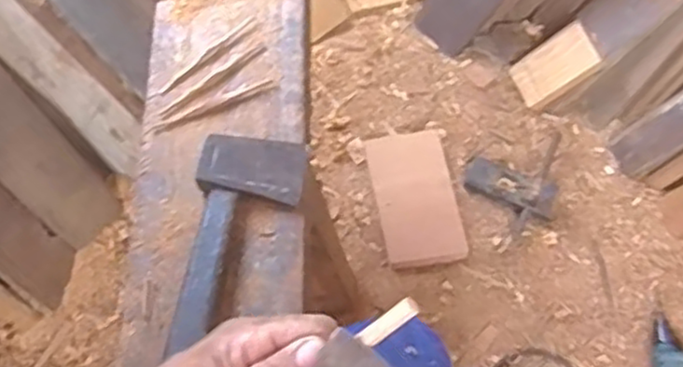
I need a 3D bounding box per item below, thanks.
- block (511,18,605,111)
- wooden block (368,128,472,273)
[{"bbox_3d":[0.424,-0.232,1.417,0.168,0.027,0.106,-36,80,31],"label":"block"},{"bbox_3d":[0.143,0.029,1.387,0.148,0.031,0.267,-10,65,-3],"label":"wooden block"}]

